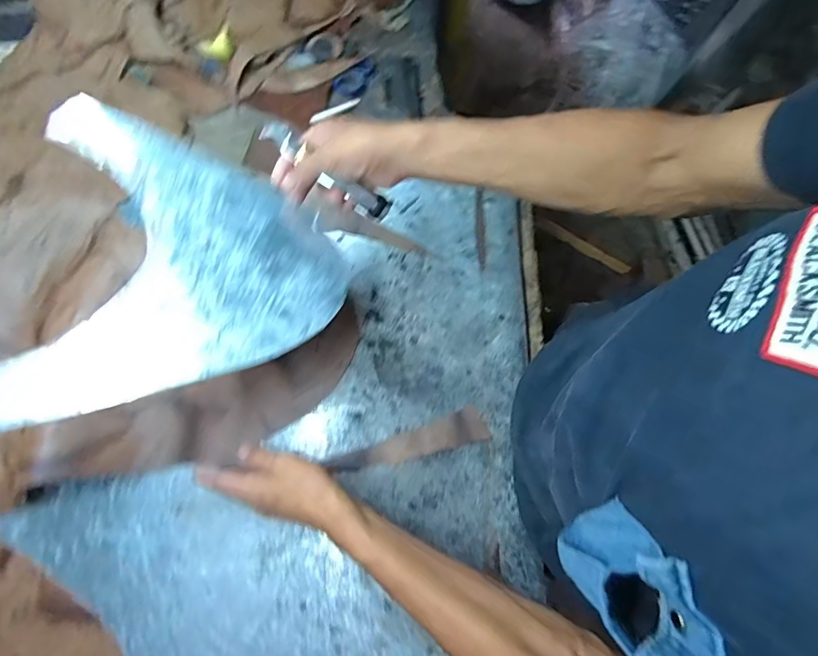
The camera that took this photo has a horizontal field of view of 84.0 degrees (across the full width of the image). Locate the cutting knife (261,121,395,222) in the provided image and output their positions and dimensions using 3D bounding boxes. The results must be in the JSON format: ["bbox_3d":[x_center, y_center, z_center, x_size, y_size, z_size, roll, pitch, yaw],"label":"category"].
[{"bbox_3d":[-0.082,-0.161,0.468,0.143,0.017,0.021,33,73,-15],"label":"cutting knife"}]

